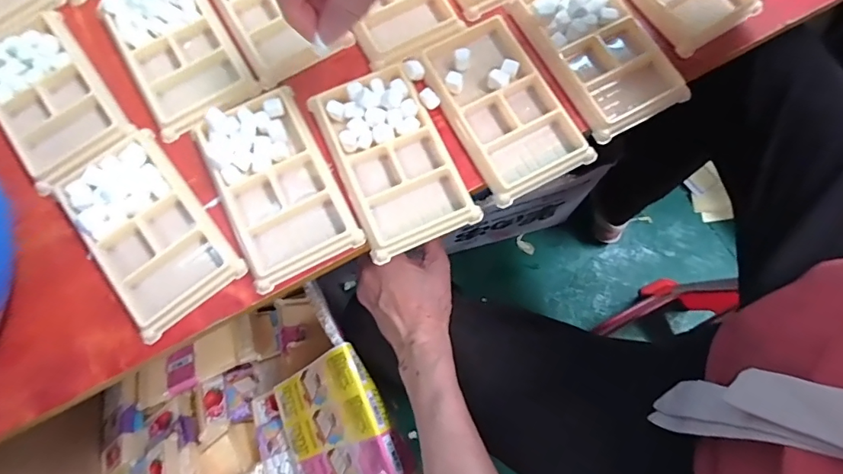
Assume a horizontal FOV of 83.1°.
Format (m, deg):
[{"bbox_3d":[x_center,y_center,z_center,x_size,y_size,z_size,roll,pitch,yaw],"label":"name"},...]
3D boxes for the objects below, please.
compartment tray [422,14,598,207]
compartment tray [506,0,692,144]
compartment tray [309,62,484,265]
[{"bbox_3d":[0.060,-0.097,0.350,0.082,0.016,0.134,-27,77,-5],"label":"compartment tray"},{"bbox_3d":[0.132,-0.144,0.357,0.077,0.012,0.134,-28,77,-5],"label":"compartment tray"},{"bbox_3d":[-0.020,-0.058,0.338,0.079,0.011,0.132,-23,77,-4],"label":"compartment tray"}]

